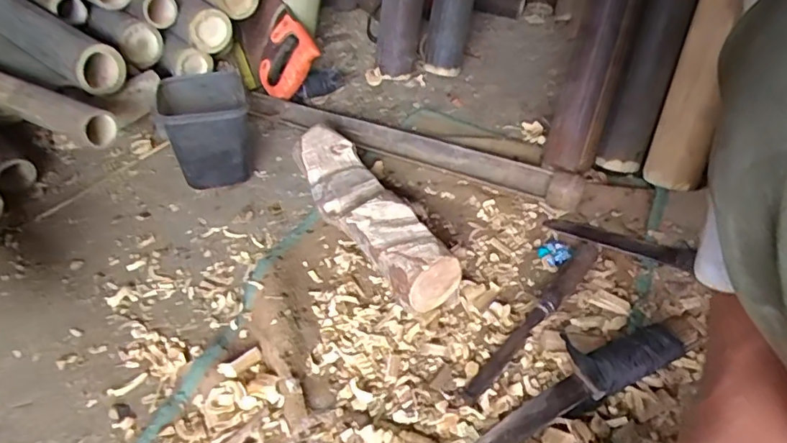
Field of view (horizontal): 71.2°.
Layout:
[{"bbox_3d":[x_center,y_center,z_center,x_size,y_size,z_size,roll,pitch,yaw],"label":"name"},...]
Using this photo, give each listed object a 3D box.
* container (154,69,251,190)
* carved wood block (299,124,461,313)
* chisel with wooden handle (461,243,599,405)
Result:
[{"bbox_3d":[-0.255,-0.120,0.764,0.114,0.136,0.129,-15,44,-13],"label":"container"},{"bbox_3d":[-0.037,-0.013,0.686,0.085,0.068,0.316,-24,47,-21],"label":"carved wood block"},{"bbox_3d":[0.154,0.098,0.587,0.024,0.028,0.252,30,52,30],"label":"chisel with wooden handle"}]

